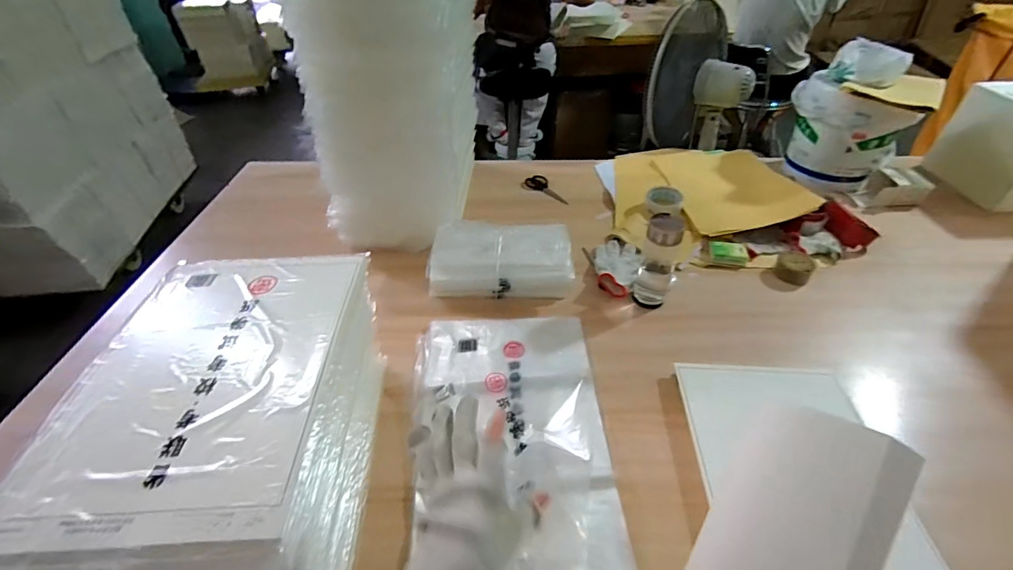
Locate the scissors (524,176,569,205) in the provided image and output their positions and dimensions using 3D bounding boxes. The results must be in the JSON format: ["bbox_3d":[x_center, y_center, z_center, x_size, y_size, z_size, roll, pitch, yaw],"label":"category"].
[{"bbox_3d":[0.121,-0.274,1.278,0.061,0.011,0.158,-30,50,-29],"label":"scissors"}]

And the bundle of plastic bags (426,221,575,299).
[{"bbox_3d":[-0.010,-0.051,0.937,0.295,0.108,0.143,3,42,5],"label":"bundle of plastic bags"}]

